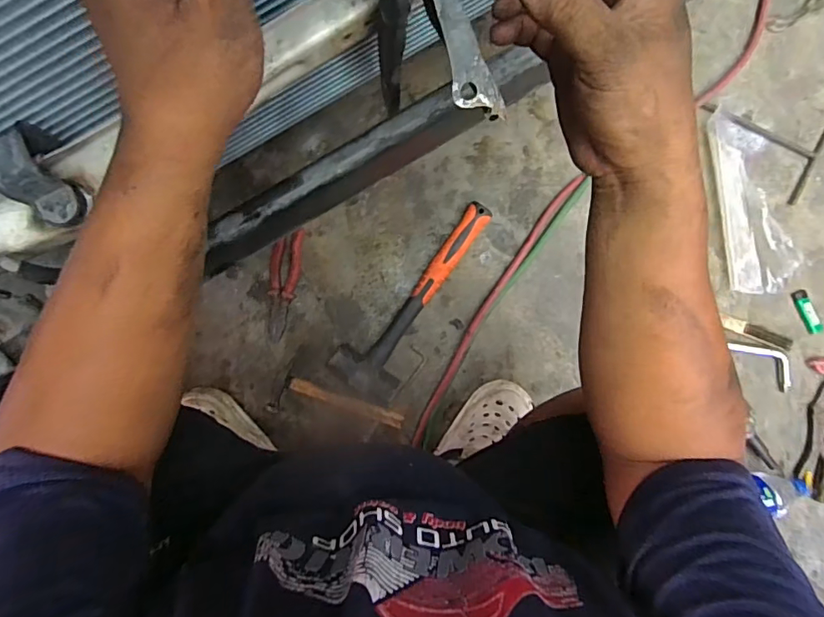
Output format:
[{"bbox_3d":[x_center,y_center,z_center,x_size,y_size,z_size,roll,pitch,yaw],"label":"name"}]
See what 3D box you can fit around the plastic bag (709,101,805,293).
[{"bbox_3d":[0.600,-0.189,0.854,0.108,0.033,0.319,-12,95,-2],"label":"plastic bag"}]

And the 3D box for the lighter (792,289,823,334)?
[{"bbox_3d":[0.706,0.006,0.865,0.028,0.015,0.086,-28,95,2],"label":"lighter"}]

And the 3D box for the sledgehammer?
[{"bbox_3d":[0.002,-0.025,0.850,0.121,0.046,0.388,31,92,-4],"label":"sledgehammer"}]

